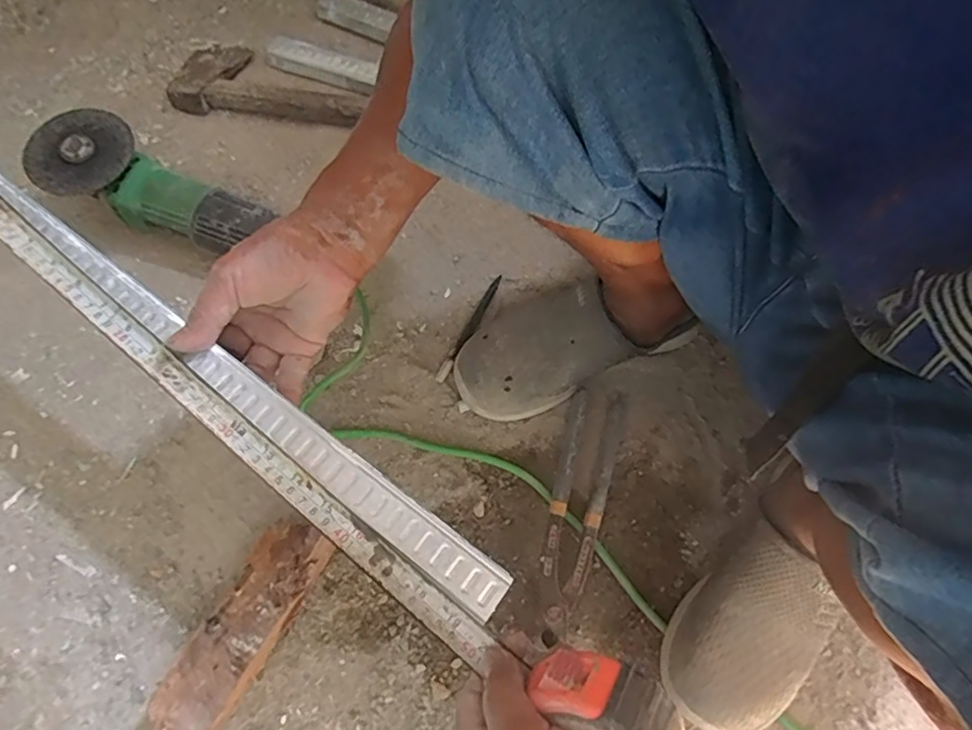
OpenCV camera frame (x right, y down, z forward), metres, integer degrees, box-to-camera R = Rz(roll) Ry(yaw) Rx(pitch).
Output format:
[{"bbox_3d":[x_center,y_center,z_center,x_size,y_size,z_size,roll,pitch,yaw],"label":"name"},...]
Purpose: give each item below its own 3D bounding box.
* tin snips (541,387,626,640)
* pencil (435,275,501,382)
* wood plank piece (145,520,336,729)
[{"bbox_3d":[0.083,0.118,0.519,0.050,0.022,0.210,13,63,3],"label":"tin snips"},{"bbox_3d":[-0.015,-0.039,0.590,0.012,0.011,0.132,24,64,8],"label":"pencil"},{"bbox_3d":[-0.183,0.203,0.449,0.060,0.042,0.190,23,64,8],"label":"wood plank piece"}]

